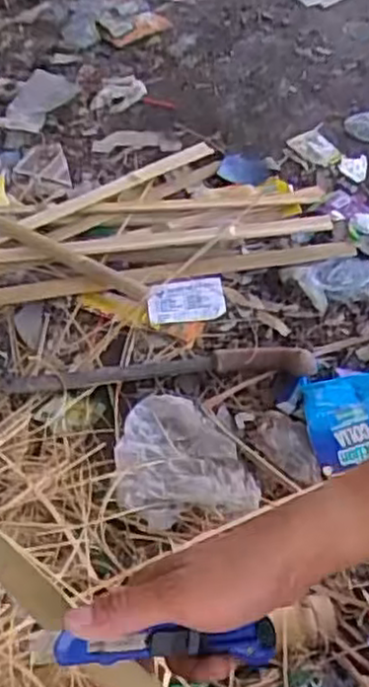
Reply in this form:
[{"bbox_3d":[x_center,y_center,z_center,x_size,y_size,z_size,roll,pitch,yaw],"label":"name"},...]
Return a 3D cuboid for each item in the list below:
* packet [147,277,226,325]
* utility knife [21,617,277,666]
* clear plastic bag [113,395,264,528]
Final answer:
[{"bbox_3d":[0.002,-0.061,1.010,0.106,0.017,0.070,-5,50,2],"label":"packet"},{"bbox_3d":[-0.013,0.175,0.410,0.162,0.025,0.015,11,44,-27],"label":"utility knife"},{"bbox_3d":[-0.006,0.127,0.828,0.150,0.040,0.183,-12,50,-5],"label":"clear plastic bag"}]

